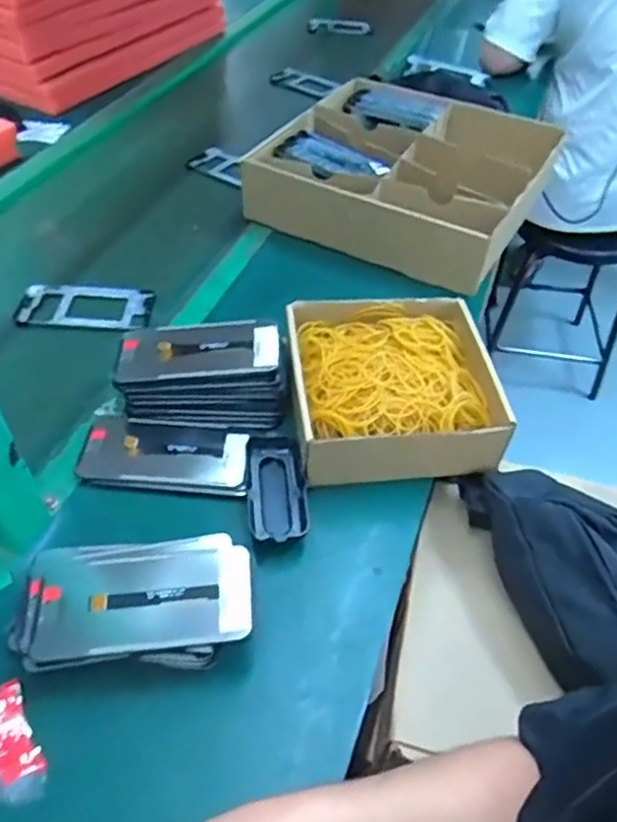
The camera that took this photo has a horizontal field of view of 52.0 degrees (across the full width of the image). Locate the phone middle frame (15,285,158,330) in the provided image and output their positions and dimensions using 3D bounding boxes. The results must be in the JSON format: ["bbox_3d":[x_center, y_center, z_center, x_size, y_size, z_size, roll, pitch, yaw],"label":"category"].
[{"bbox_3d":[-0.274,-0.130,0.782,0.161,0.013,0.074,3,47,-2],"label":"phone middle frame"}]

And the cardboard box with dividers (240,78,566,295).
[{"bbox_3d":[0.137,-0.344,0.914,0.362,0.095,0.351,28,52,20],"label":"cardboard box with dividers"}]

